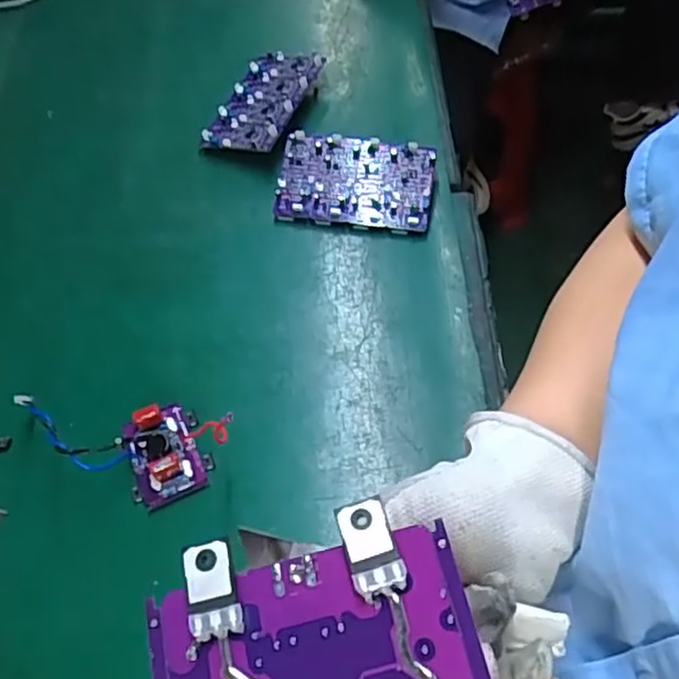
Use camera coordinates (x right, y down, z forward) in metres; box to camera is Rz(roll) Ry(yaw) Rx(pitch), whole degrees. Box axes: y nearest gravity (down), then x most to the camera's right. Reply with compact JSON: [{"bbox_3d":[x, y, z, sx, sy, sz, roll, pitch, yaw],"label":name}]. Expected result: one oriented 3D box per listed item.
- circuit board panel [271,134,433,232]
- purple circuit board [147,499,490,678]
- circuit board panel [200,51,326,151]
[{"bbox_3d":[0.020,-0.193,0.830,0.189,0.014,0.112,7,80,6],"label":"circuit board panel"},{"bbox_3d":[-0.007,0.096,0.197,0.095,0.016,0.080,-14,61,-5],"label":"purple circuit board"},{"bbox_3d":[-0.102,-0.323,0.909,0.115,0.020,0.184,12,63,28],"label":"circuit board panel"}]

